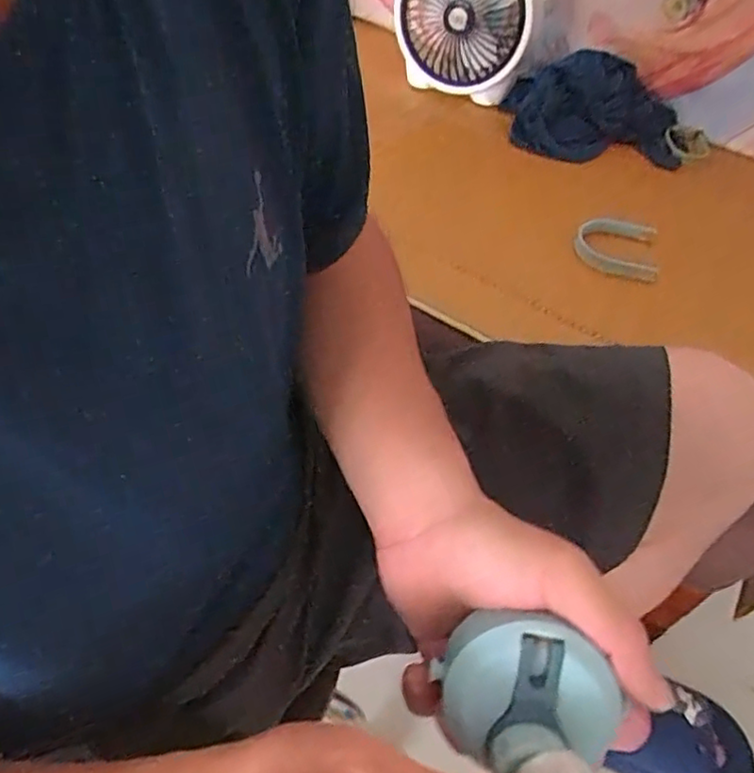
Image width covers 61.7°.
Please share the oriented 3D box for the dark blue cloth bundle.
[{"bbox_3d":[0.361,-0.427,1.008,0.305,0.086,0.180,6,88,5],"label":"dark blue cloth bundle"}]

